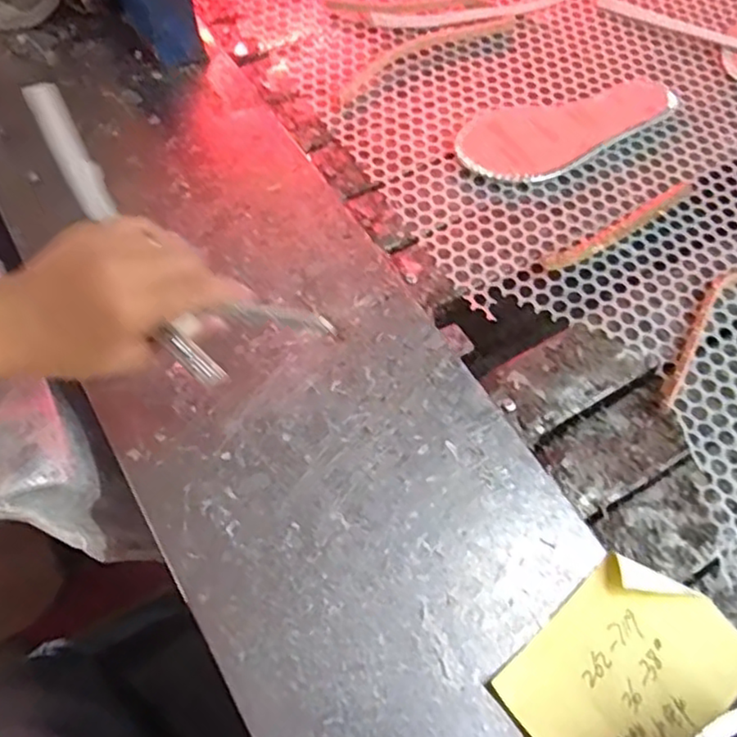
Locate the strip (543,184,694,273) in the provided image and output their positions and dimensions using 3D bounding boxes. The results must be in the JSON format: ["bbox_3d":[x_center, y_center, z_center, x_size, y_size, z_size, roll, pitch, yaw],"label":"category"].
[{"bbox_3d":[0.223,-0.125,0.570,0.170,0.004,0.020,-30,68,-15],"label":"strip"}]

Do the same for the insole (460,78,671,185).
[{"bbox_3d":[0.194,-0.226,0.616,0.229,0.008,0.086,-18,66,-10],"label":"insole"}]

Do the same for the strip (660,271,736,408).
[{"bbox_3d":[0.291,-0.045,0.531,0.198,0.009,0.052,-34,69,-17],"label":"strip"}]

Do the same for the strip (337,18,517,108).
[{"bbox_3d":[0.054,-0.320,0.657,0.215,0.006,0.040,-31,68,-15],"label":"strip"}]

